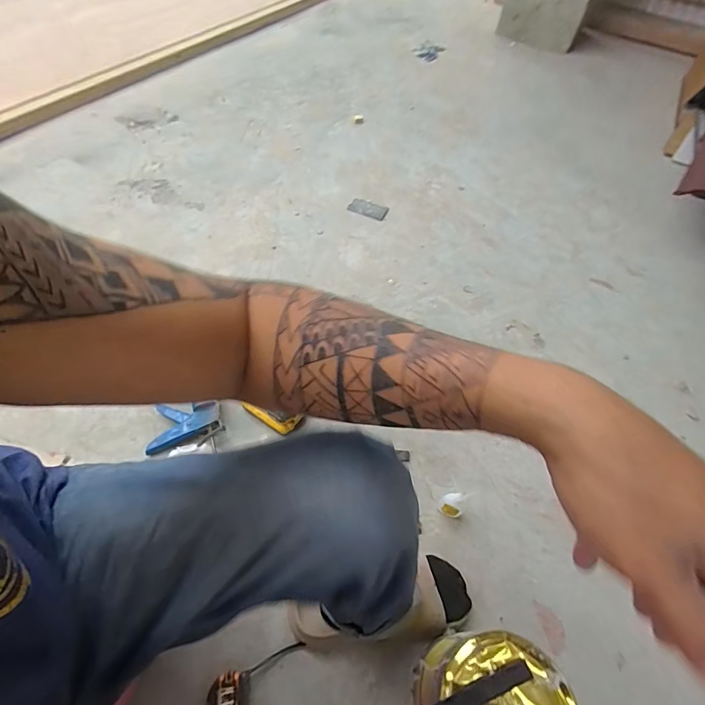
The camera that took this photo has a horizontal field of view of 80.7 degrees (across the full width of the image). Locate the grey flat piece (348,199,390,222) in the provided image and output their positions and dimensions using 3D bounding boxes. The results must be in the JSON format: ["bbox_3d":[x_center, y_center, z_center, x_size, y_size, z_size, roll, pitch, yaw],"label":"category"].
[{"bbox_3d":[0.049,-0.457,1.324,0.123,0.013,0.059,23,57,12],"label":"grey flat piece"}]

